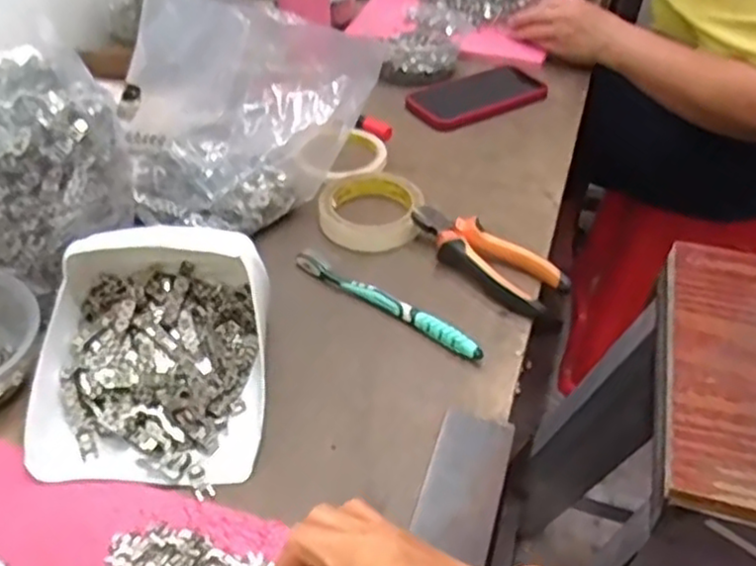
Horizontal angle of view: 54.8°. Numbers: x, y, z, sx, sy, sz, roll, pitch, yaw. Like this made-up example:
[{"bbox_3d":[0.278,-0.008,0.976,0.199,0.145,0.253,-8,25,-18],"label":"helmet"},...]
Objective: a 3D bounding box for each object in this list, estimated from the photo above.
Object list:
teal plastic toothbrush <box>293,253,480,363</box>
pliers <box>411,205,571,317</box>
[{"bbox_3d":[0.005,0.015,0.597,0.183,0.015,0.016,28,48,27],"label":"teal plastic toothbrush"},{"bbox_3d":[0.093,-0.023,0.635,0.053,0.033,0.146,-31,50,-31],"label":"pliers"}]

